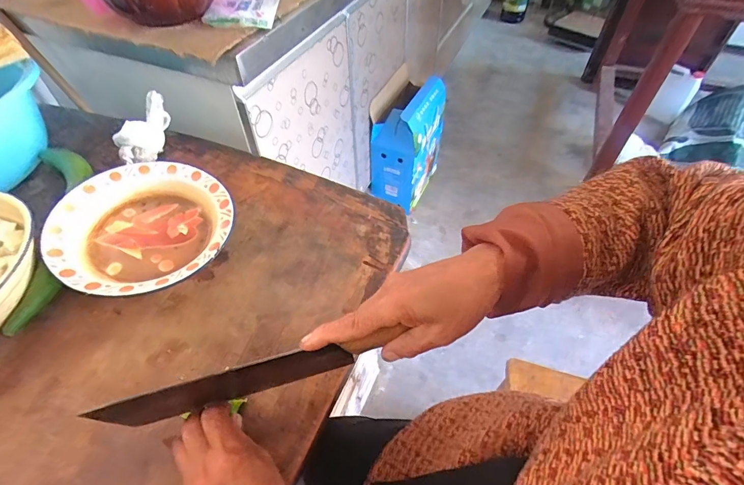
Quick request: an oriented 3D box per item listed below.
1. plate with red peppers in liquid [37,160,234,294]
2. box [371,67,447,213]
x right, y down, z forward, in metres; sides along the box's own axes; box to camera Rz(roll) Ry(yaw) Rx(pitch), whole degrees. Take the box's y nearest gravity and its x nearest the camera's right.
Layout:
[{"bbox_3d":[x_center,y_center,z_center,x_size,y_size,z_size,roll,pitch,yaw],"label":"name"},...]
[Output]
[{"bbox_3d":[-0.288,-0.016,0.507,0.203,0.048,0.202,-1,49,2],"label":"plate with red peppers in liquid"},{"bbox_3d":[0.141,-0.376,1.405,0.179,0.381,0.374,17,52,16],"label":"box"}]

